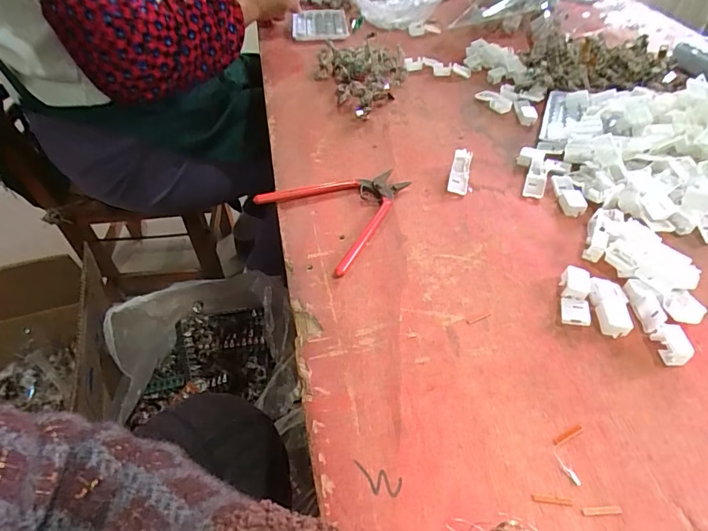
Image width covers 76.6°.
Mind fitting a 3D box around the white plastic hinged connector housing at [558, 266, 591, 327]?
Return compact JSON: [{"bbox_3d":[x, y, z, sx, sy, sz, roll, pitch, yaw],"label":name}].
[{"bbox_3d":[0.174,0.025,0.354,0.021,0.015,0.053,13,48,13],"label":"white plastic hinged connector housing"}]

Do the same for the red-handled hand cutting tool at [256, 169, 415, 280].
[{"bbox_3d":[-0.004,-0.060,0.437,0.135,0.012,0.128,-33,54,-27],"label":"red-handled hand cutting tool"}]

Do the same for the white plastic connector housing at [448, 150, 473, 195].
[{"bbox_3d":[0.114,-0.098,0.474,0.023,0.010,0.058,10,60,10],"label":"white plastic connector housing"}]

